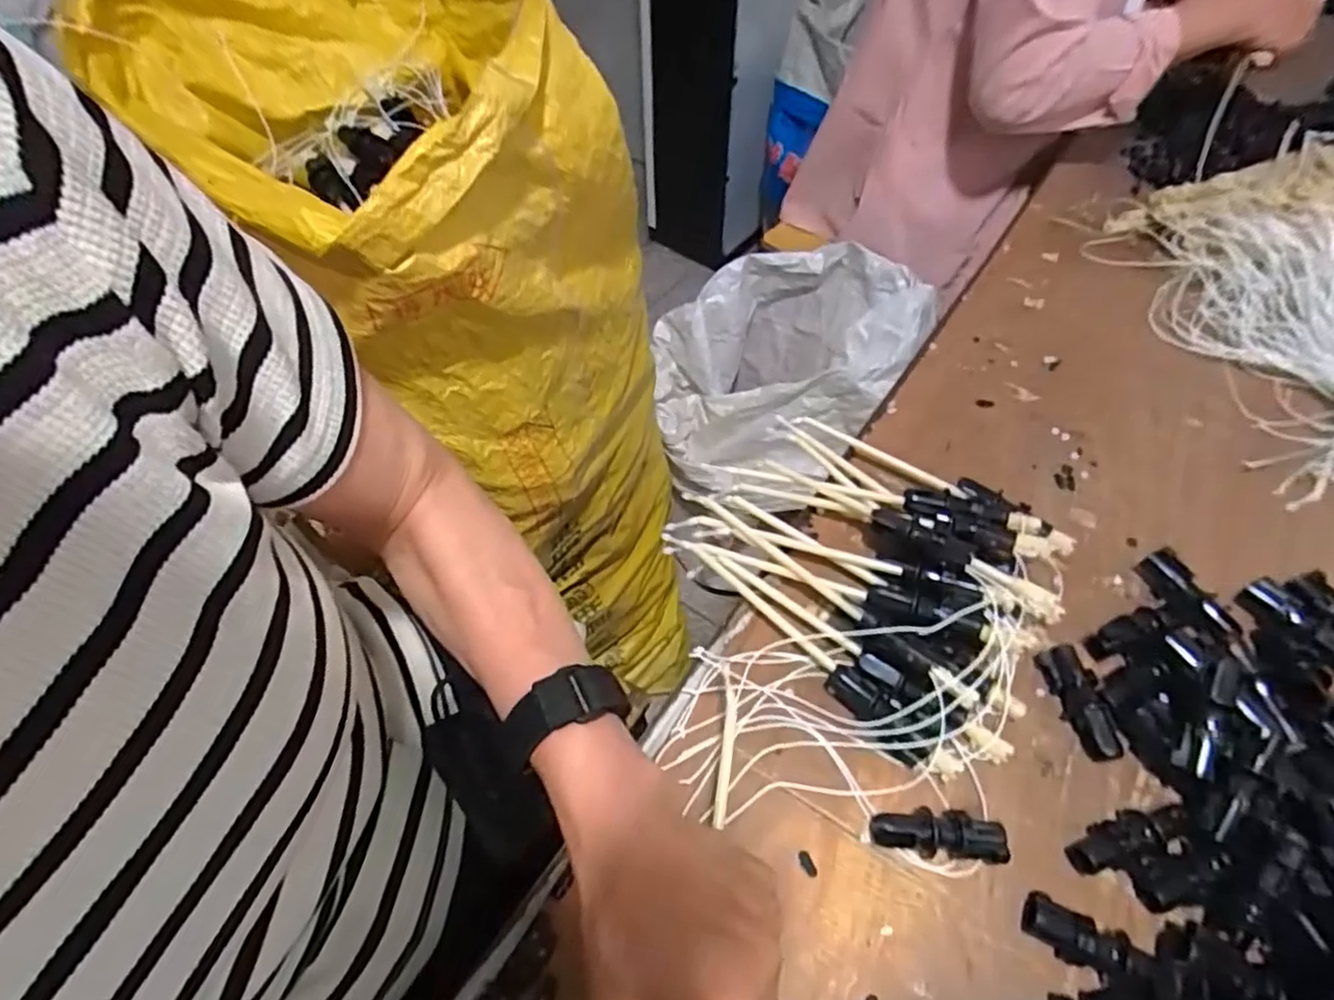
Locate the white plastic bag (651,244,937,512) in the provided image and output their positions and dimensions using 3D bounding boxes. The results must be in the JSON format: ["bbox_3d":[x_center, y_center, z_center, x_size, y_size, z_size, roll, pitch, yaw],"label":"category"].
[{"bbox_3d":[0.140,-0.176,0.920,0.277,0.254,0.276,-28,60,-17],"label":"white plastic bag"}]

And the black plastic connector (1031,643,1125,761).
[{"bbox_3d":[0.246,0.119,0.401,0.021,0.023,0.064,-9,56,-5],"label":"black plastic connector"}]

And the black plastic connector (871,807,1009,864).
[{"bbox_3d":[0.145,0.178,0.364,0.069,0.019,0.020,7,56,6],"label":"black plastic connector"}]

